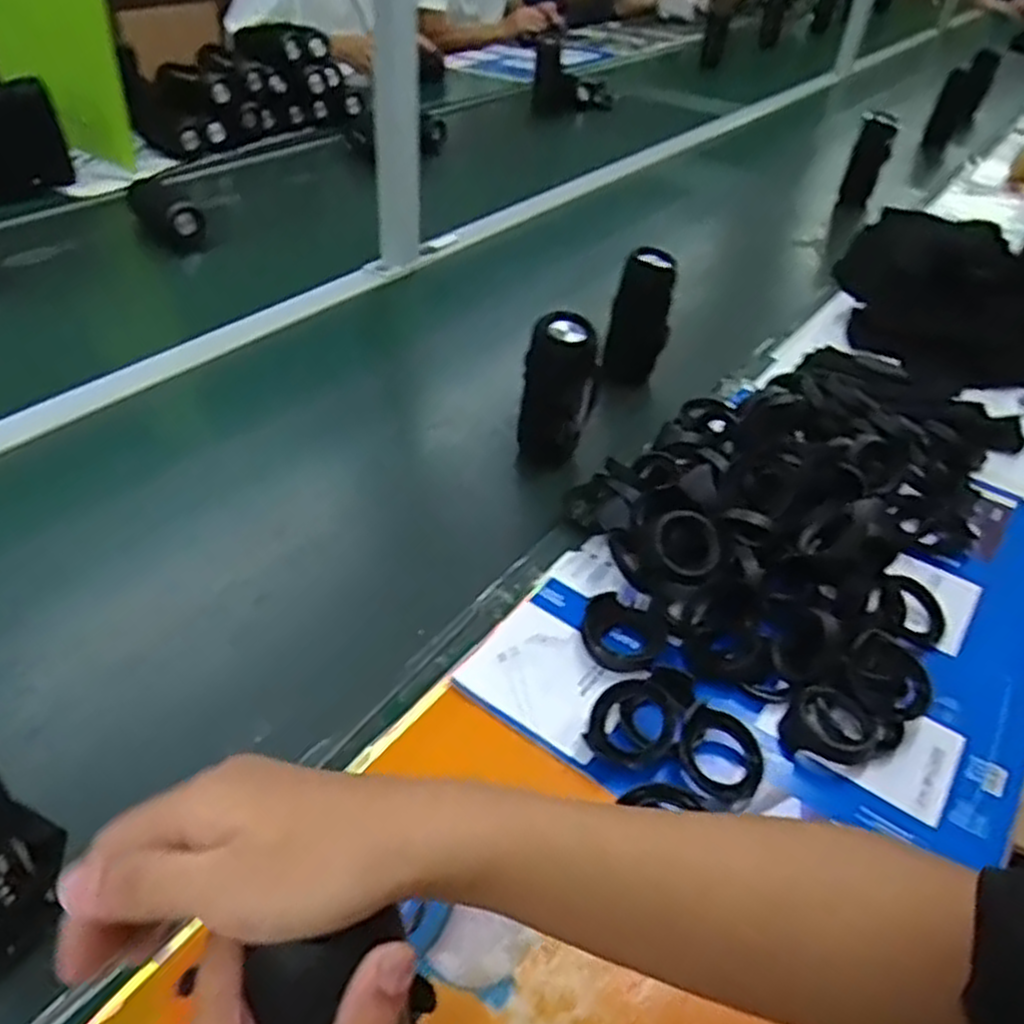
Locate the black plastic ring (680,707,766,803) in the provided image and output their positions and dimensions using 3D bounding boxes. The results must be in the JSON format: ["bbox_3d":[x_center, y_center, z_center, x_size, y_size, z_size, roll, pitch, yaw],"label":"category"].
[{"bbox_3d":[0.143,0.169,0.553,0.061,0.017,0.058,7,53,-10],"label":"black plastic ring"}]

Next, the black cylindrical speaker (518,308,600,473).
[{"bbox_3d":[0.046,-0.118,0.802,0.059,0.144,0.053,20,42,16],"label":"black cylindrical speaker"}]

